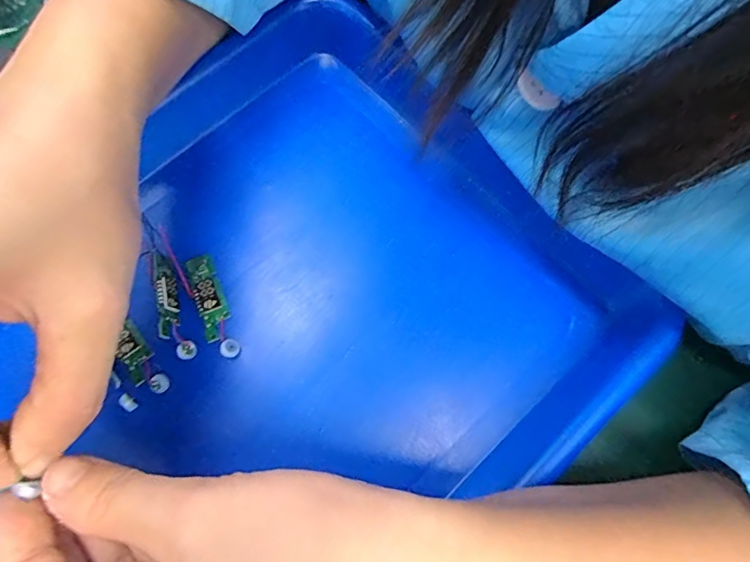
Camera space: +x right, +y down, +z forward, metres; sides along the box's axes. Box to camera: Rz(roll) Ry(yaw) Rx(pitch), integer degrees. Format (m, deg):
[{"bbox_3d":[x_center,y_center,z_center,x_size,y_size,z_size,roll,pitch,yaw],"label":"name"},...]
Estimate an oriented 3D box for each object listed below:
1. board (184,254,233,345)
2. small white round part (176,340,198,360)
[{"bbox_3d":[-0.077,0.007,0.224,0.013,0.005,0.041,-23,75,-5],"label":"board"},{"bbox_3d":[-0.083,0.031,0.213,0.007,0.005,0.009,15,75,5],"label":"small white round part"}]

